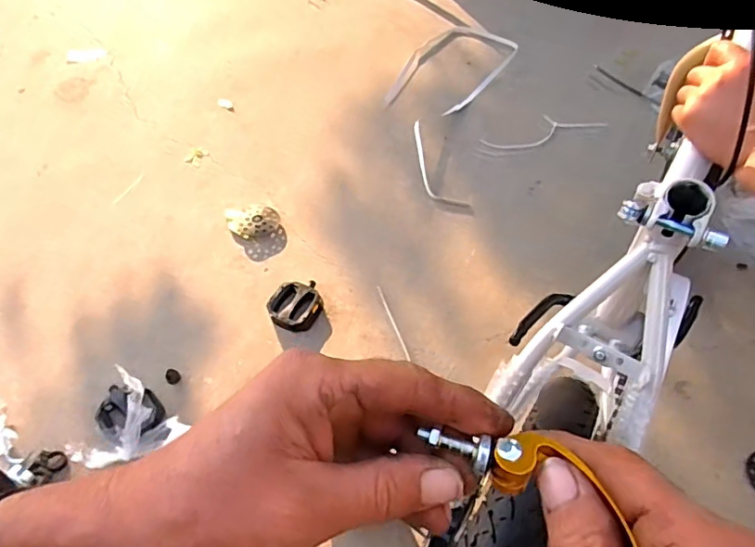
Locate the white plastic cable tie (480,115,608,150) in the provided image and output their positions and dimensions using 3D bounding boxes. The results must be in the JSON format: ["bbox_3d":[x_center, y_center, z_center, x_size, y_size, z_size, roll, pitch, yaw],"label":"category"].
[{"bbox_3d":[0.326,-0.289,1.093,0.245,0.012,0.079,-14,51,-4],"label":"white plastic cable tie"}]

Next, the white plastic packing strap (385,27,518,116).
[{"bbox_3d":[0.157,-0.464,1.217,0.197,0.033,0.329,29,57,22],"label":"white plastic packing strap"}]

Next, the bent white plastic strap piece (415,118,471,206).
[{"bbox_3d":[0.103,-0.202,1.018,0.064,0.011,0.204,-16,67,-12],"label":"bent white plastic strap piece"}]

